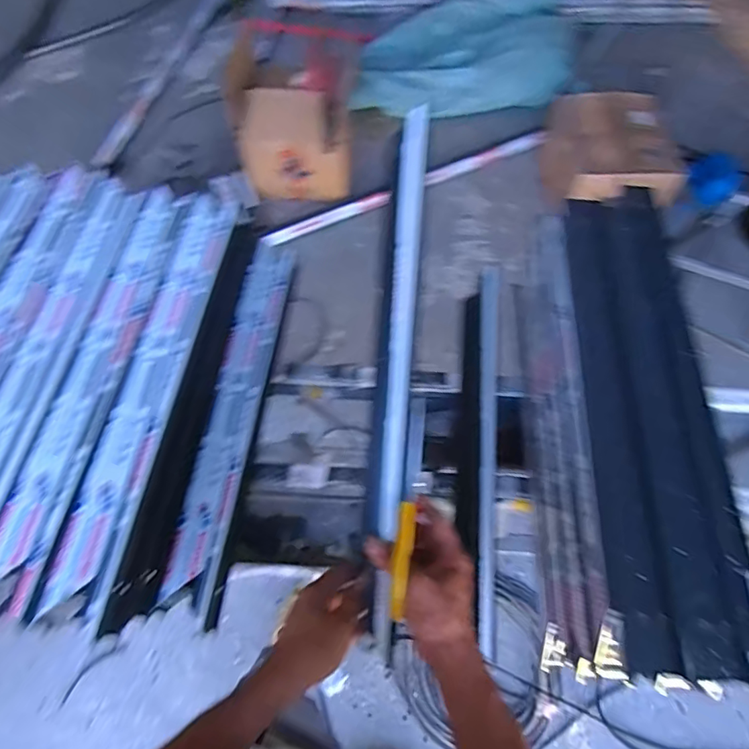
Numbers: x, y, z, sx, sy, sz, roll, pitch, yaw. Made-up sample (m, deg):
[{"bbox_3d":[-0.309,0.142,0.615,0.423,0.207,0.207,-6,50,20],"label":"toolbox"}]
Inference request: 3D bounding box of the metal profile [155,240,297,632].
[{"bbox_3d":[-0.194,0.048,0.742,0.072,0.053,0.561,7,61,3],"label":"metal profile"}]

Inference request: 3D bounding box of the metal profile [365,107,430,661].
[{"bbox_3d":[0.022,-0.008,0.533,0.036,0.018,0.543,5,84,0],"label":"metal profile"}]

